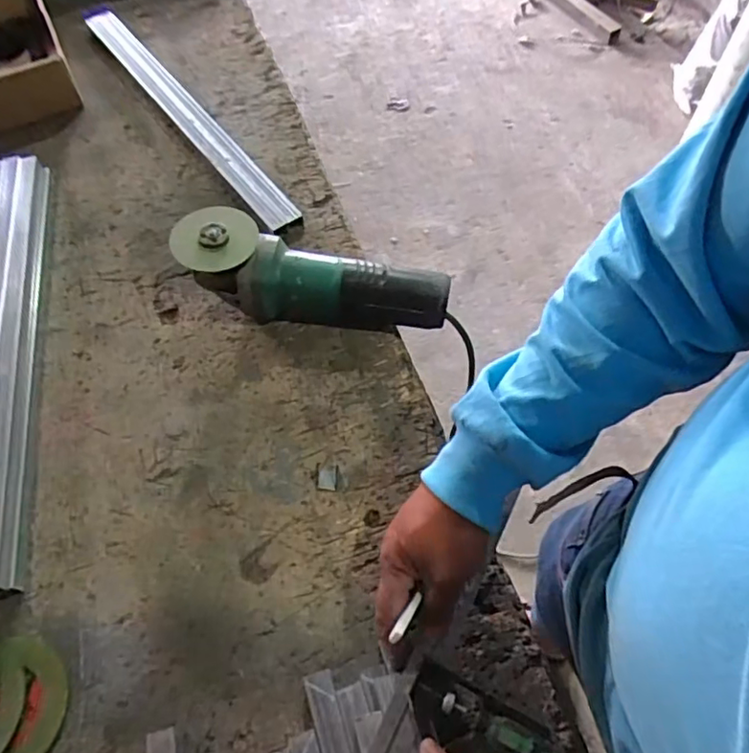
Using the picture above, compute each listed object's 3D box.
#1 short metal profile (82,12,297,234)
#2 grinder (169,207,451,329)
[{"bbox_3d":[-0.263,-0.367,0.797,0.046,0.027,0.556,-33,64,-15],"label":"short metal profile"},{"bbox_3d":[-0.060,-0.106,0.604,0.270,0.096,0.078,4,61,5],"label":"grinder"}]

